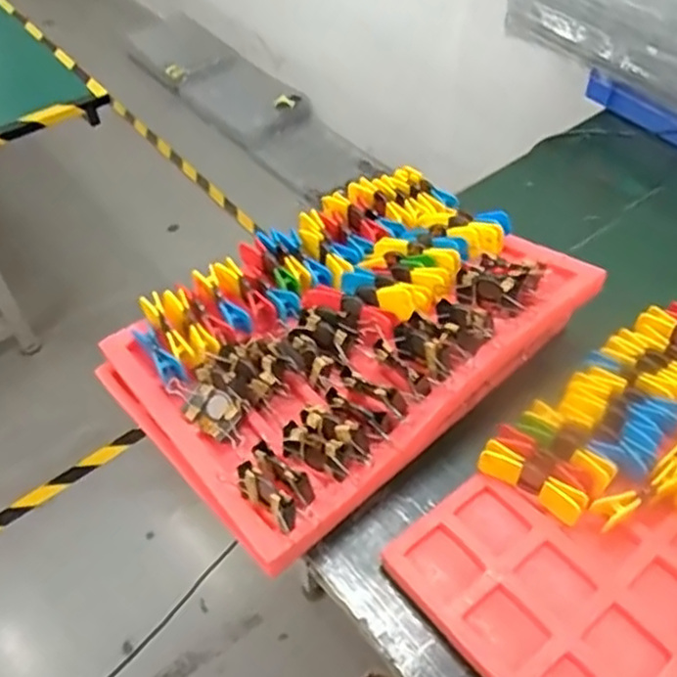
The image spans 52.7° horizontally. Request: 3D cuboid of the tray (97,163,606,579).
[{"bbox_3d":[0.013,-0.018,0.802,0.496,0.098,0.349,-36,58,-25],"label":"tray"}]

